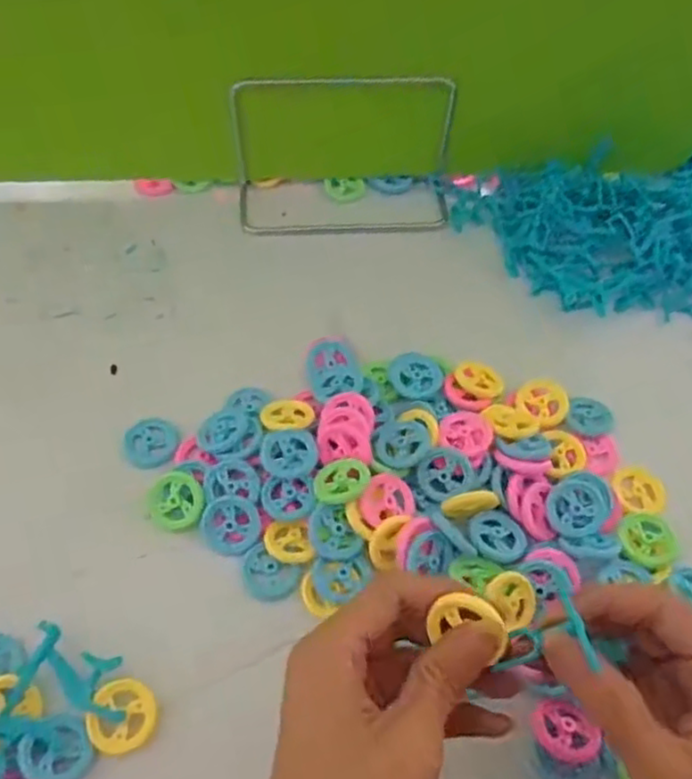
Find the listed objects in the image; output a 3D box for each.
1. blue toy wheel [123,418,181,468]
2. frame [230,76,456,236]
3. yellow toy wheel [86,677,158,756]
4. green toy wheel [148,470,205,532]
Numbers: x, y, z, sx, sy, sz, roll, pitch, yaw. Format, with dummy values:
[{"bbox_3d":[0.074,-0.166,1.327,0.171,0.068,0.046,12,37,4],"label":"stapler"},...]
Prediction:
[{"bbox_3d":[-0.108,0.029,0.382,0.030,0.004,0.030,2,56,-2],"label":"blue toy wheel"},{"bbox_3d":[0.001,-0.161,0.462,0.150,0.084,0.058,-3,56,-6],"label":"frame"},{"bbox_3d":[-0.098,0.143,0.300,0.028,0.007,0.029,2,56,-2],"label":"yellow toy wheel"},{"bbox_3d":[-0.088,0.058,0.356,0.029,0.005,0.029,20,86,13],"label":"green toy wheel"}]

